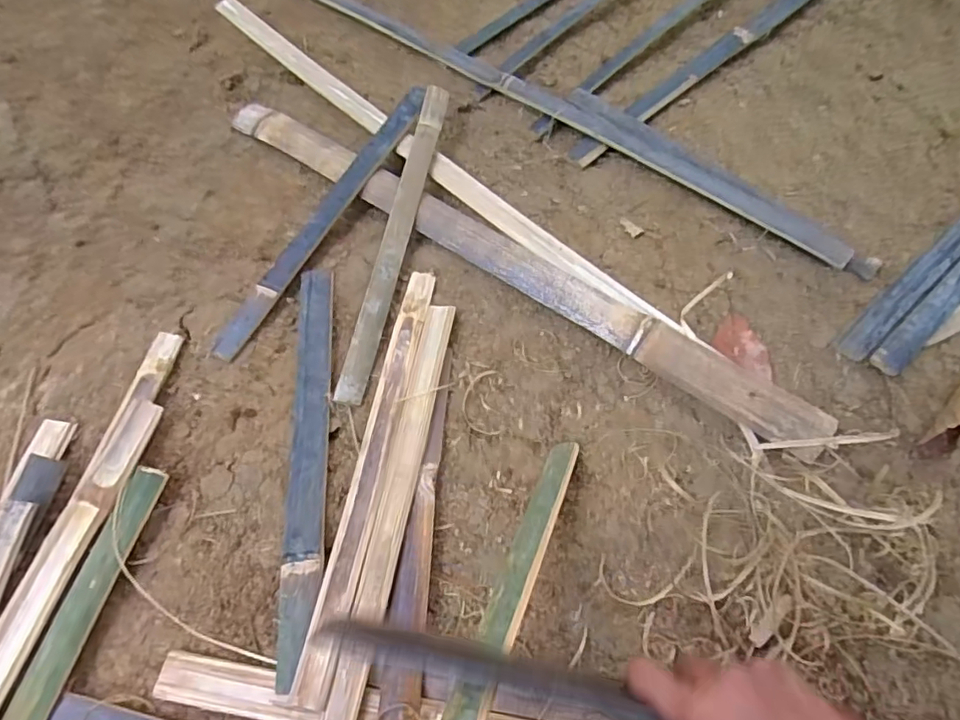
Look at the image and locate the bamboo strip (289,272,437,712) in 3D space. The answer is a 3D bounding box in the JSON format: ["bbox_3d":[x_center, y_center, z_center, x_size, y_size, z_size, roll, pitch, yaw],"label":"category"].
[{"bbox_3d":[-0.095,0.086,0.511,0.028,0.013,0.393,8,66,7],"label":"bamboo strip"}]

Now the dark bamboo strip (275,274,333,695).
[{"bbox_3d":[-0.159,0.078,0.526,0.035,0.017,0.391,-6,62,1],"label":"dark bamboo strip"}]

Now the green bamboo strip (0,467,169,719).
[{"bbox_3d":[-0.361,0.285,0.440,0.038,0.012,0.408,17,67,3],"label":"green bamboo strip"}]

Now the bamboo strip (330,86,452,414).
[{"bbox_3d":[-0.089,-0.145,0.618,0.029,0.009,0.404,16,69,-11],"label":"bamboo strip"}]

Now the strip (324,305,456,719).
[{"bbox_3d":[-0.072,0.123,0.483,0.029,0.012,0.390,8,66,7],"label":"strip"}]

